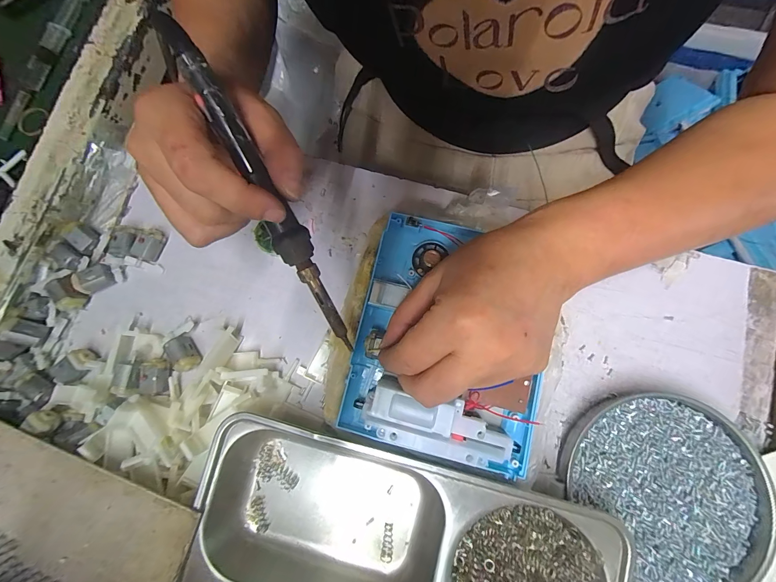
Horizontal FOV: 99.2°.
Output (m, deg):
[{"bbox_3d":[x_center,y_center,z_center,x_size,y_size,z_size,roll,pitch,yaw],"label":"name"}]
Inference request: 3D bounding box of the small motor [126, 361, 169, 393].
[{"bbox_3d":[-0.196,0.072,0.272,0.027,0.013,0.023,6,79,2],"label":"small motor"}]

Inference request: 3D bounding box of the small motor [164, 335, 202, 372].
[{"bbox_3d":[-0.170,0.053,0.274,0.016,0.019,0.028,-35,80,-5],"label":"small motor"}]

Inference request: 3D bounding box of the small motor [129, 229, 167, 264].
[{"bbox_3d":[-0.213,-0.041,0.295,0.017,0.020,0.029,21,80,5],"label":"small motor"}]

